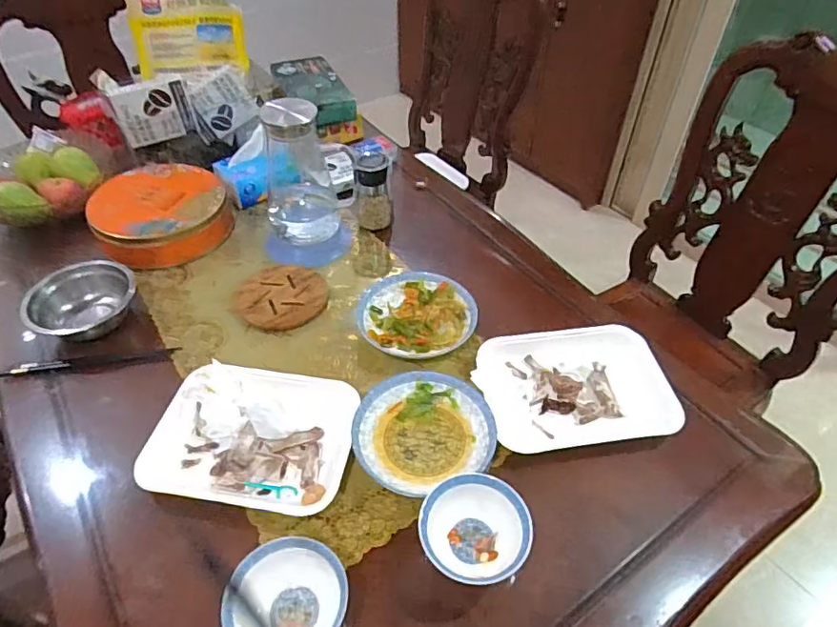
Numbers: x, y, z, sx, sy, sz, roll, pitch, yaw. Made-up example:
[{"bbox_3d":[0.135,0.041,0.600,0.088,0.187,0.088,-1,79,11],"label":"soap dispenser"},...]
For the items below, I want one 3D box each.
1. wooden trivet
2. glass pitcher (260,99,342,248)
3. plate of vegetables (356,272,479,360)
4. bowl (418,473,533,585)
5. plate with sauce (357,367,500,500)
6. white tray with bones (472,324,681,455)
[{"bbox_3d":[-0.222,-0.032,0.893,0.141,0.017,0.142,0,46,0],"label":"wooden trivet"},{"bbox_3d":[-0.210,-0.246,0.954,0.122,0.239,0.125,-11,47,-11],"label":"glass pitcher"},{"bbox_3d":[-0.003,0.003,0.851,0.177,0.034,0.161,0,46,0],"label":"plate of vegetables"},{"bbox_3d":[0.060,0.240,0.600,0.116,0.069,0.110,0,46,0],"label":"bowl"},{"bbox_3d":[0.004,0.150,0.704,0.169,0.038,0.162,0,46,0],"label":"plate with sauce"},{"bbox_3d":[0.210,0.098,0.761,0.254,0.037,0.189,-5,46,-6],"label":"white tray with bones"}]

